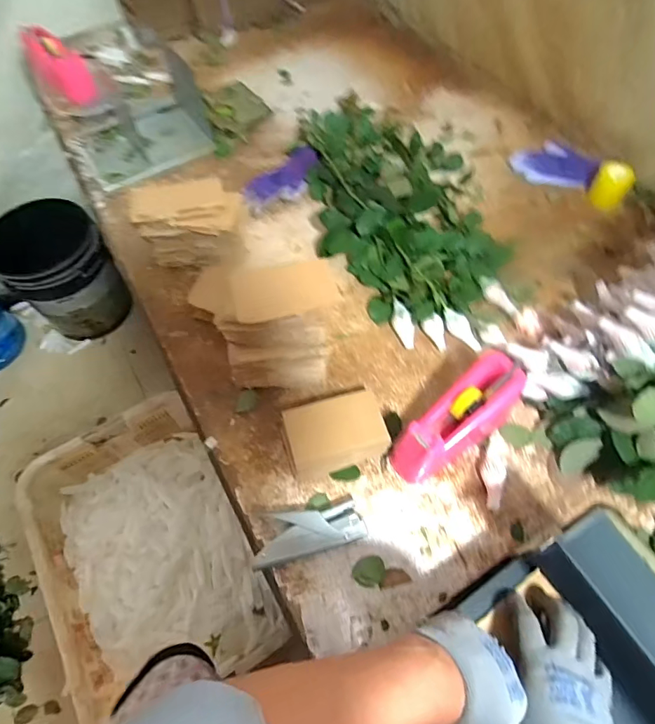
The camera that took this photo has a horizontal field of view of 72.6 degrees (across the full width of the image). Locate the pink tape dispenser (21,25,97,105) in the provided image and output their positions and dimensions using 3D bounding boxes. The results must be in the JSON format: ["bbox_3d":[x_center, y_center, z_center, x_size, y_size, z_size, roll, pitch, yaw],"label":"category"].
[{"bbox_3d":[-0.661,-0.733,1.095,0.091,0.060,0.211,-44,94,-20],"label":"pink tape dispenser"}]

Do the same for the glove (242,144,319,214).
[{"bbox_3d":[-0.097,-0.389,0.960,0.209,0.036,0.118,-41,67,-19],"label":"glove"}]

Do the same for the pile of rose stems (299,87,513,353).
[{"bbox_3d":[0.143,-0.301,0.855,0.341,0.104,0.581,-6,61,-2],"label":"pile of rose stems"}]

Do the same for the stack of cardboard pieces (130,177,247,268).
[{"bbox_3d":[-0.239,-0.244,0.795,0.185,0.130,0.102,2,61,3],"label":"stack of cardboard pieces"}]

